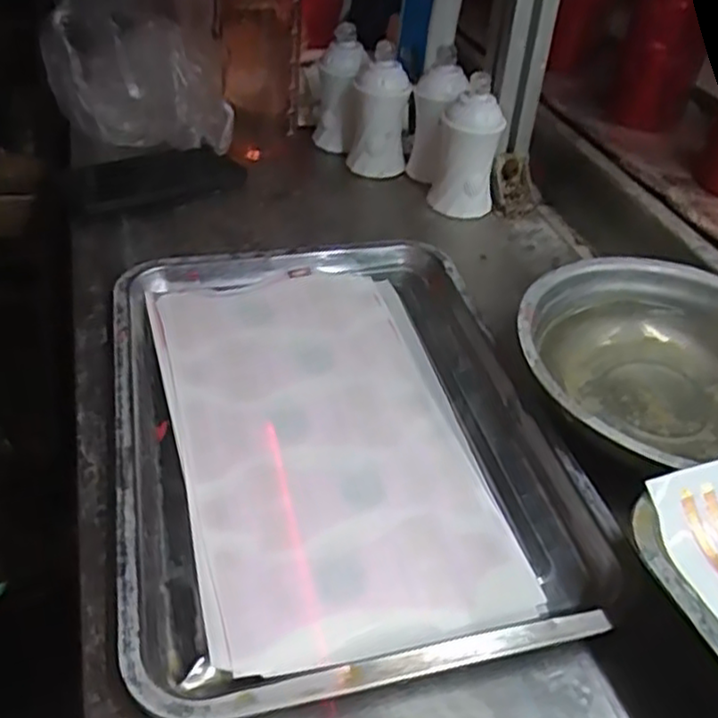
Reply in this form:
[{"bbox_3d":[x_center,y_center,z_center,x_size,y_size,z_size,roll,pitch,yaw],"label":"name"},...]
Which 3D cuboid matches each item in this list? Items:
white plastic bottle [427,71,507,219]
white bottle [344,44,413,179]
[{"bbox_3d":[0.095,-0.185,0.639,0.054,0.115,0.046,-14,43,-15],"label":"white plastic bottle"},{"bbox_3d":[0.019,-0.235,0.695,0.057,0.115,0.046,-2,41,-2],"label":"white bottle"}]

